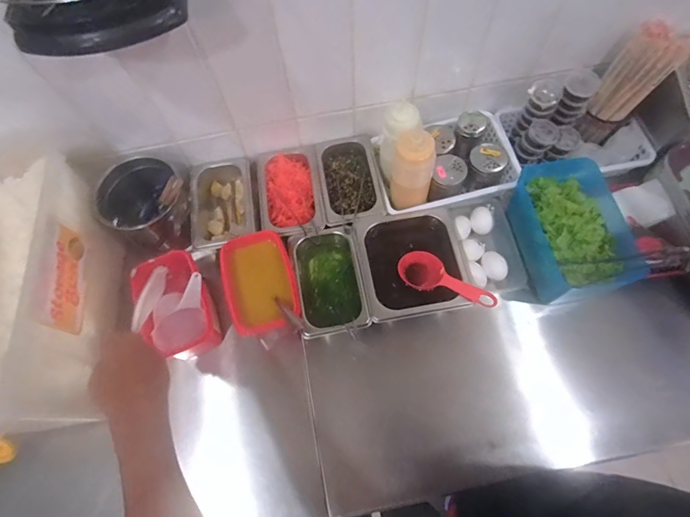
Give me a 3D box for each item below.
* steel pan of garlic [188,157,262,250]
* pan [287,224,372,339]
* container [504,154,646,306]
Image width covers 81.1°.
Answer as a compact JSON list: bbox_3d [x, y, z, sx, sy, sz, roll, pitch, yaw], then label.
[{"bbox_3d":[-0.217,-0.089,0.724,0.113,0.067,0.162,-10,69,-2],"label":"steel pan of garlic"},{"bbox_3d":[-0.026,0.039,0.658,0.107,0.067,0.177,-13,69,-3],"label":"pan"},{"bbox_3d":[0.350,-0.041,0.652,0.150,0.100,0.214,-1,69,2],"label":"container"}]

